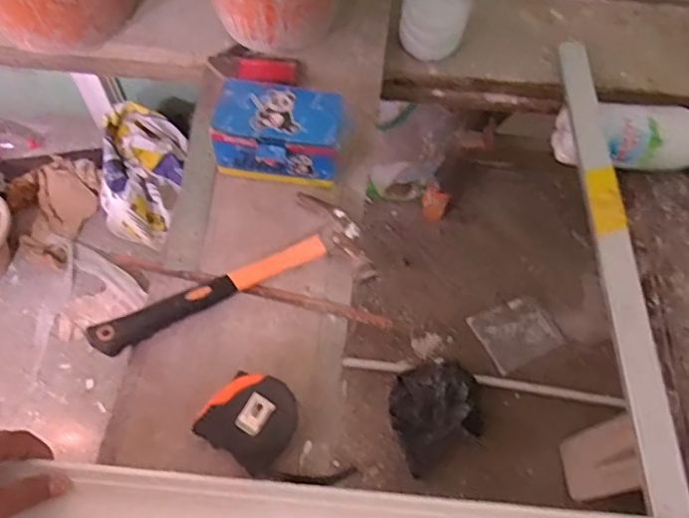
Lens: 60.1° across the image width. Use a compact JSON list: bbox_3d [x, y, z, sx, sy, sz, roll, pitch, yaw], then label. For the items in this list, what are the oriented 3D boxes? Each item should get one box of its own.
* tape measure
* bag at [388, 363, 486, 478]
[{"bbox_3d":[-0.084,0.147,0.545,0.074,0.042,0.075,32,65,13],"label":"tape measure"},{"bbox_3d":[0.214,0.342,1.342,0.212,0.078,0.213,-18,65,-12],"label":"bag"}]

